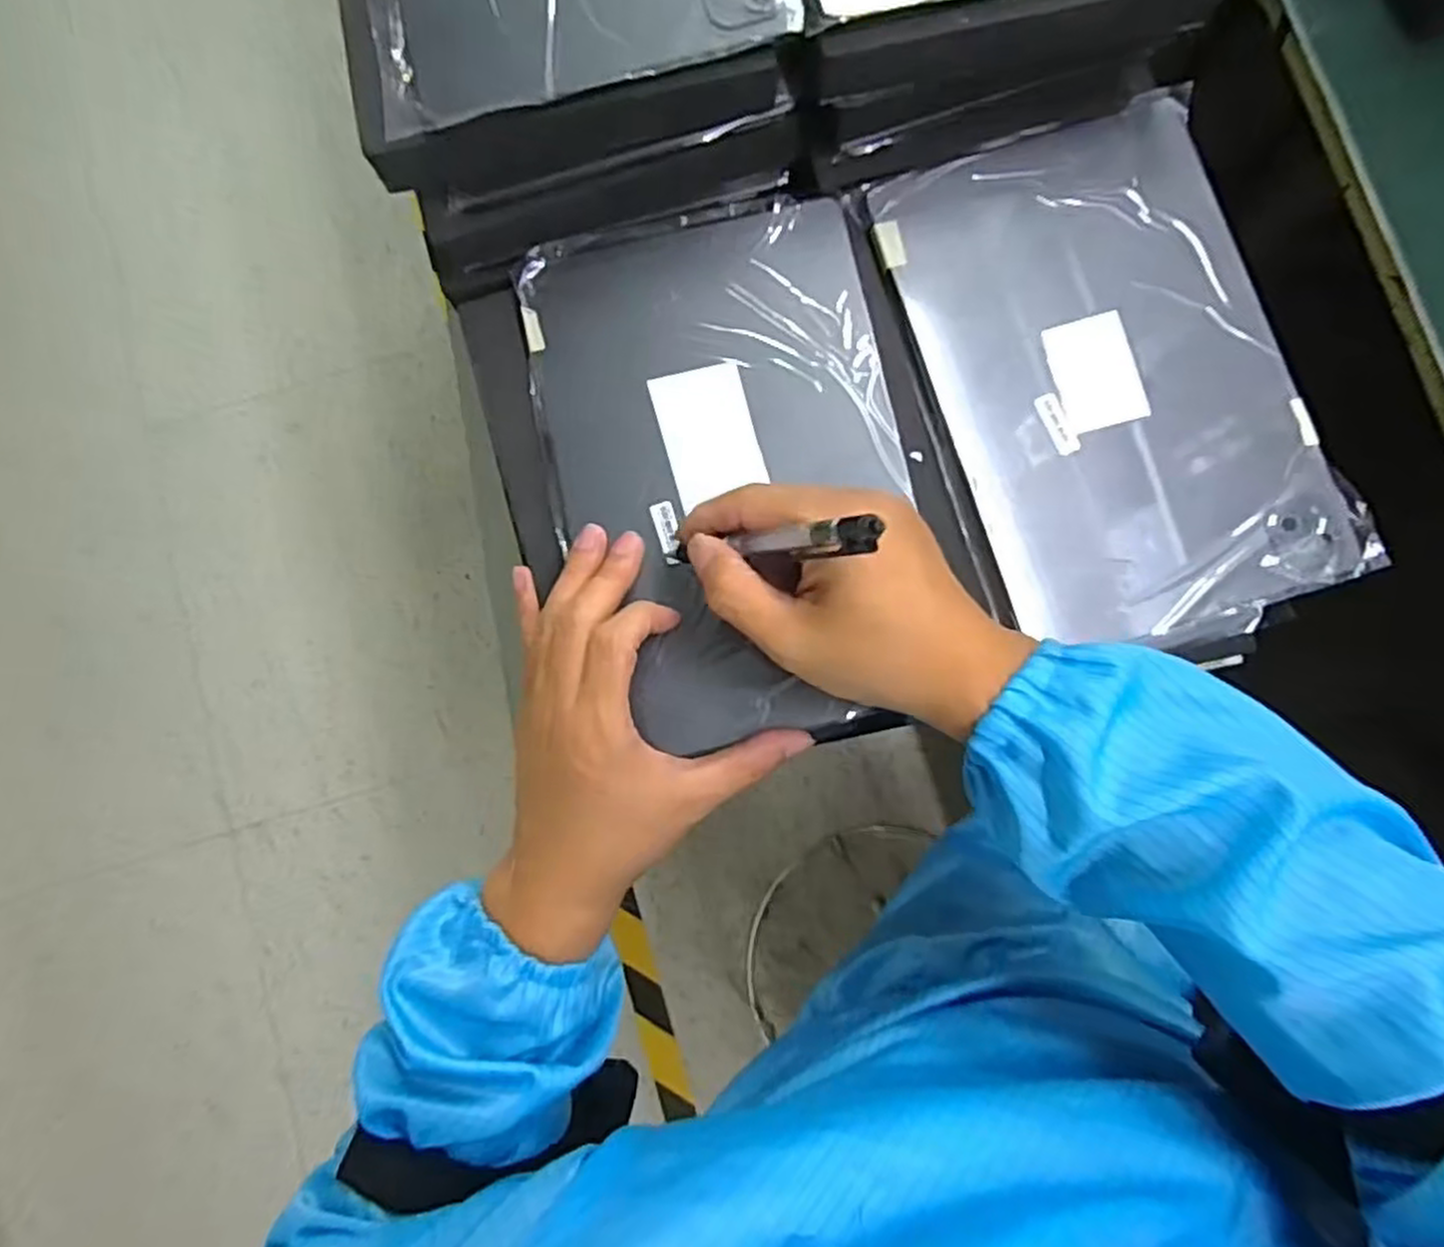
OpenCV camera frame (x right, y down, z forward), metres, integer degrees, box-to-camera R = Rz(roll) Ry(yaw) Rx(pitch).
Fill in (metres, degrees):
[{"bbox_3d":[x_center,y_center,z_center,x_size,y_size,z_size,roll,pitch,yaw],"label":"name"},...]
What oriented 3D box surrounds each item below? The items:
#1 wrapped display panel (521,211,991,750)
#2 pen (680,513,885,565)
[{"bbox_3d":[0.014,-0.077,0.383,0.179,0.027,0.261,-18,84,-1],"label":"wrapped display panel"},{"bbox_3d":[0.016,-0.030,0.306,0.007,0.119,0.010,13,83,-35],"label":"pen"}]

